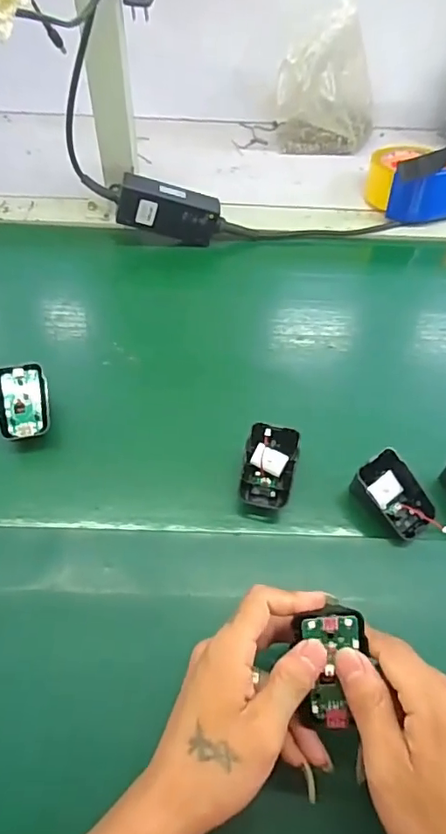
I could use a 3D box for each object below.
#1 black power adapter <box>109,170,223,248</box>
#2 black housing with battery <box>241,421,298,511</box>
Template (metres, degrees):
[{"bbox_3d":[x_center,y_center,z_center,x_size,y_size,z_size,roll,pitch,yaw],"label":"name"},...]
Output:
[{"bbox_3d":[-0.063,-0.240,0.606,0.126,0.056,0.025,11,52,-16],"label":"black power adapter"},{"bbox_3d":[0.038,0.041,0.433,0.043,0.030,0.068,11,86,5],"label":"black housing with battery"}]

